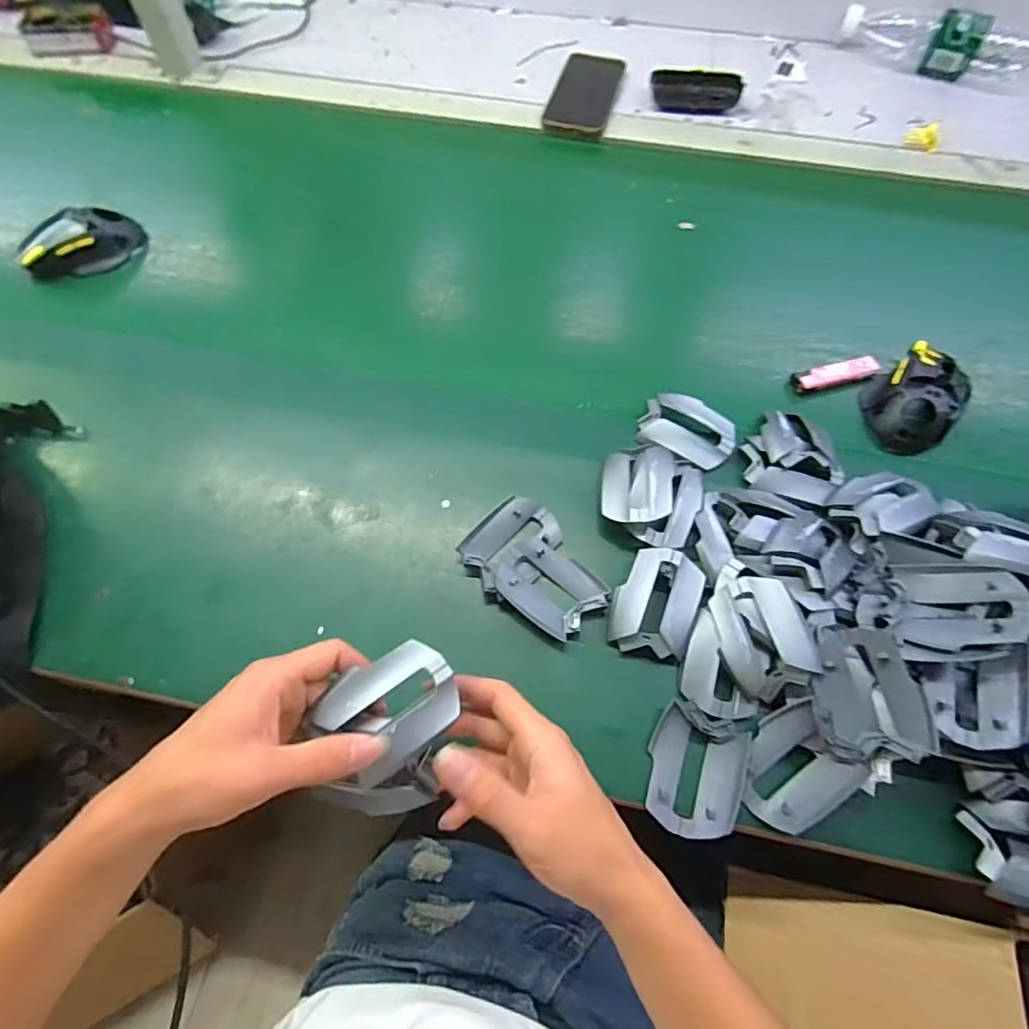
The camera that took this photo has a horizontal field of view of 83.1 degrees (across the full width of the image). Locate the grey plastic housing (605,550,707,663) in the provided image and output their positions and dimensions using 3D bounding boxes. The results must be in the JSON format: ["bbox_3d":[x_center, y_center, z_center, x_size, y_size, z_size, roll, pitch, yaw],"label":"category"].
[{"bbox_3d":[0.106,0.066,0.434,0.057,0.025,0.077,21,66,9],"label":"grey plastic housing"}]

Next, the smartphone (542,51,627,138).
[{"bbox_3d":[0.089,-0.524,0.723,0.077,0.009,0.160,14,65,6],"label":"smartphone"}]

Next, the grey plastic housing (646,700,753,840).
[{"bbox_3d":[0.121,0.174,0.388,0.061,0.014,0.073,19,66,8],"label":"grey plastic housing"}]

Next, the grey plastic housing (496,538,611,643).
[{"bbox_3d":[0.026,0.055,0.443,0.080,0.019,0.057,39,70,16],"label":"grey plastic housing"}]

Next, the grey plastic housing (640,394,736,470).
[{"bbox_3d":[0.146,-0.071,0.492,0.078,0.012,0.056,31,68,13],"label":"grey plastic housing"}]

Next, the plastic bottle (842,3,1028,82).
[{"bbox_3d":[0.559,-0.608,0.739,0.262,0.067,0.077,14,65,6],"label":"plastic bottle"}]

